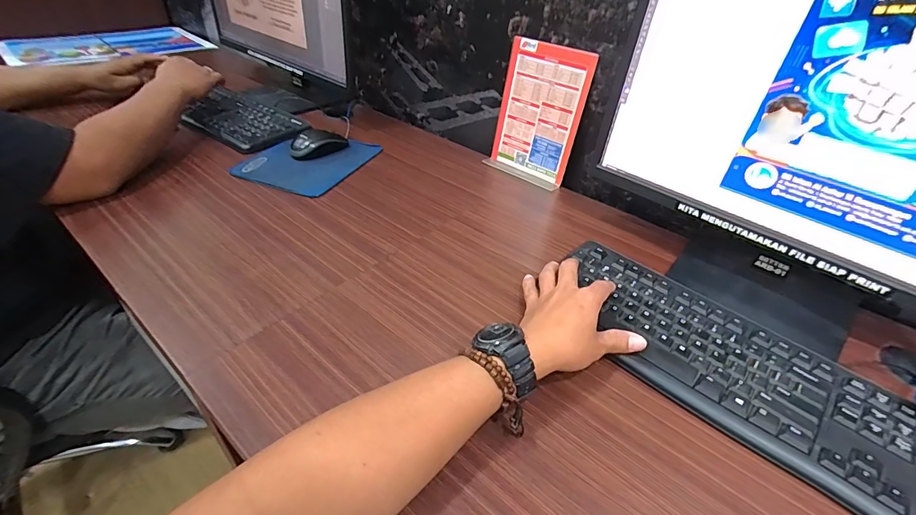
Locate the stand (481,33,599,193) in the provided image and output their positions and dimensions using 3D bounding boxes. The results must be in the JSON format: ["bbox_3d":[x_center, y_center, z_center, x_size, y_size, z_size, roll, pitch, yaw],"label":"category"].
[{"bbox_3d":[0.134,-0.242,0.711,0.147,0.208,0.053,33,48,31],"label":"stand"}]

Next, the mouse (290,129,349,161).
[{"bbox_3d":[-0.254,-0.209,0.757,0.049,0.034,0.104,33,48,31],"label":"mouse"}]

